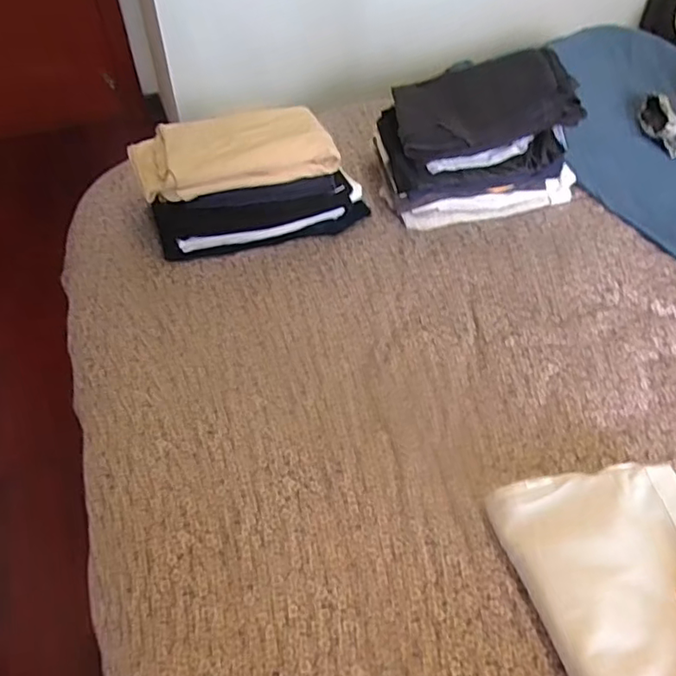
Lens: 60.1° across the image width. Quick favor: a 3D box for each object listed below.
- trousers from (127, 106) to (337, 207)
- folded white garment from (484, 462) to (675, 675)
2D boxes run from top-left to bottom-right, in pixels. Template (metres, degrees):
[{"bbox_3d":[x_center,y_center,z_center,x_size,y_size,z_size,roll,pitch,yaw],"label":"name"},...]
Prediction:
[{"bbox_3d":[-0.147,-0.263,0.833,0.269,0.046,0.135,-15,49,-11],"label":"trousers"},{"bbox_3d":[0.259,0.242,0.466,0.164,0.061,0.291,-11,48,-7],"label":"folded white garment"}]

